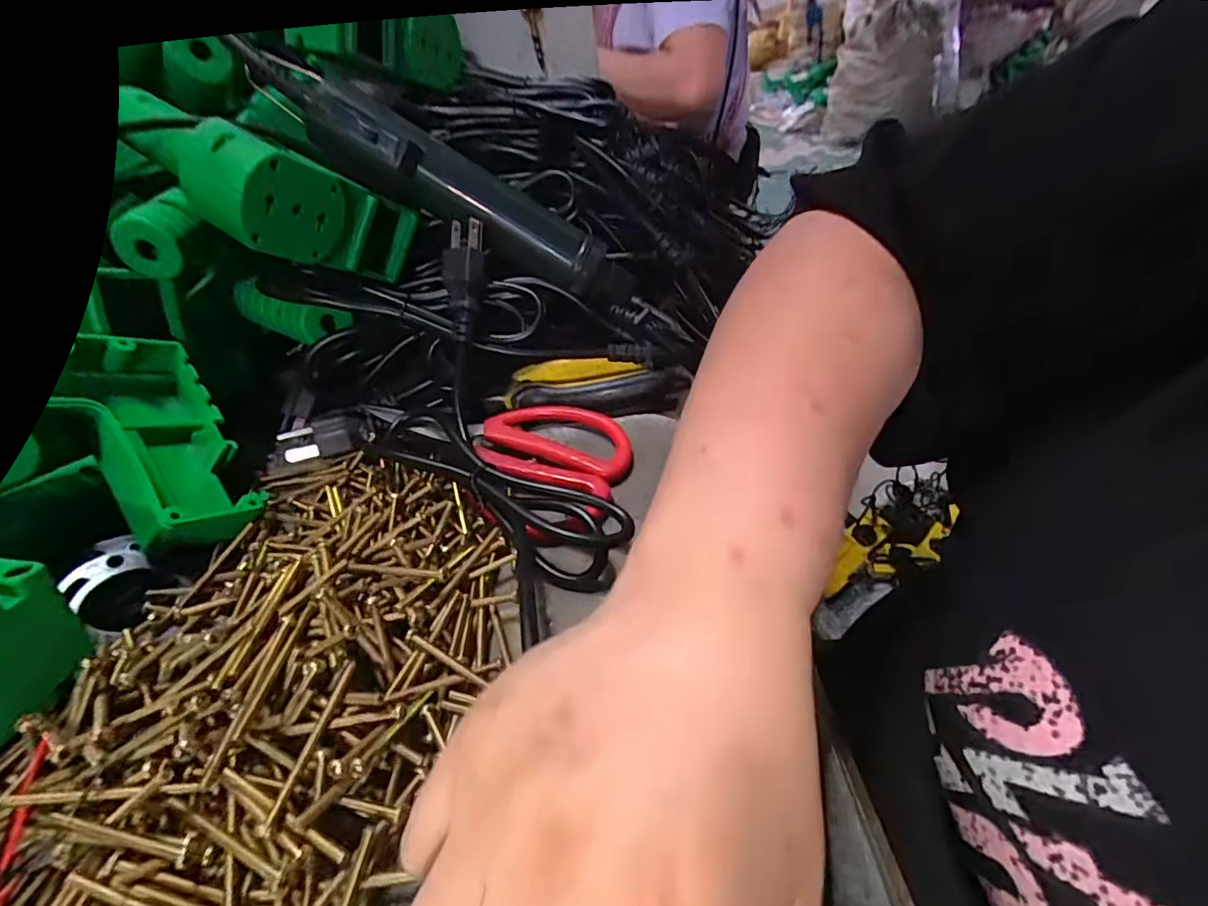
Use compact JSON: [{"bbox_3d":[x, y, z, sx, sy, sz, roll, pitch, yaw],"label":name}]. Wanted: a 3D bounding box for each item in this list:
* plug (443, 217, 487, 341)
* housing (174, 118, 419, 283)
[{"bbox_3d":[-0.080,-0.099,0.303,0.022,0.066,0.017,3,1,11],"label":"plug"},{"bbox_3d":[-0.169,-0.140,0.304,0.049,0.055,0.127,34,20,10],"label":"housing"}]

